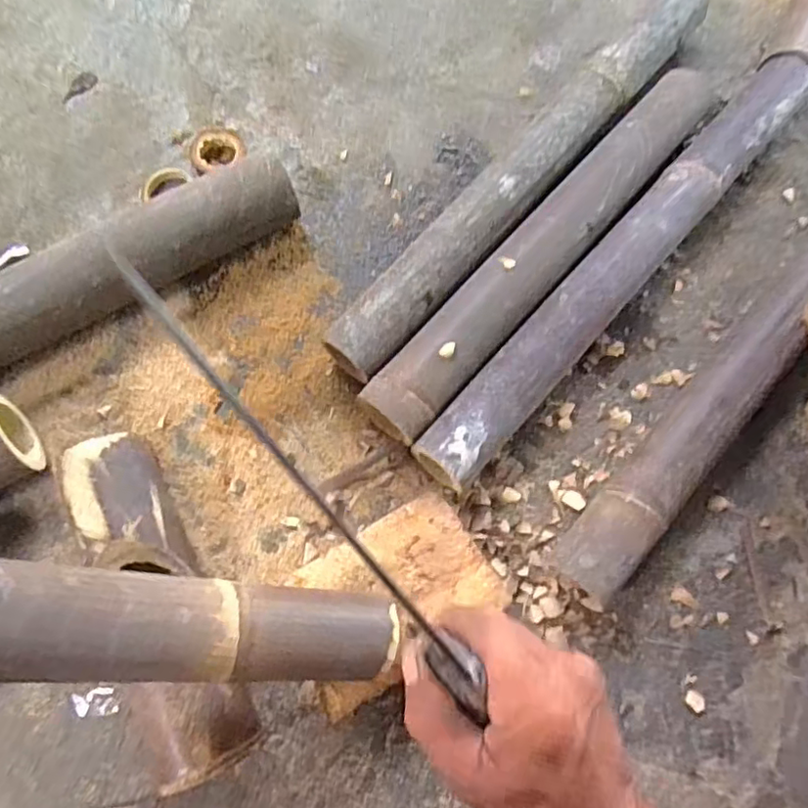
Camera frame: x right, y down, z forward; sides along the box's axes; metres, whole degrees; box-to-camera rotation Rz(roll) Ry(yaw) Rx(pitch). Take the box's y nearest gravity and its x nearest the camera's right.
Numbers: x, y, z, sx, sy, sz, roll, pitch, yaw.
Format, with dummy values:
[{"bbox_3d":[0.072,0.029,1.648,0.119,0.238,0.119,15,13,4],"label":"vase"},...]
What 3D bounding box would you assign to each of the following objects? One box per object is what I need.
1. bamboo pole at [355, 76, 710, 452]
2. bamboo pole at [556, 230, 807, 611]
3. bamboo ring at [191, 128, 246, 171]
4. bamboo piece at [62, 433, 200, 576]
[{"bbox_3d":[0.144,-0.161,0.598,0.072,0.066,0.495,40,75,10],"label":"bamboo pole"},{"bbox_3d":[0.321,-0.039,0.567,0.065,0.062,0.538,40,75,10],"label":"bamboo pole"},{"bbox_3d":[-0.203,-0.277,0.660,0.058,0.022,0.045,-14,75,-4],"label":"bamboo ring"},{"bbox_3d":[-0.241,0.095,0.522,0.076,0.059,0.132,-23,76,-7],"label":"bamboo piece"}]

